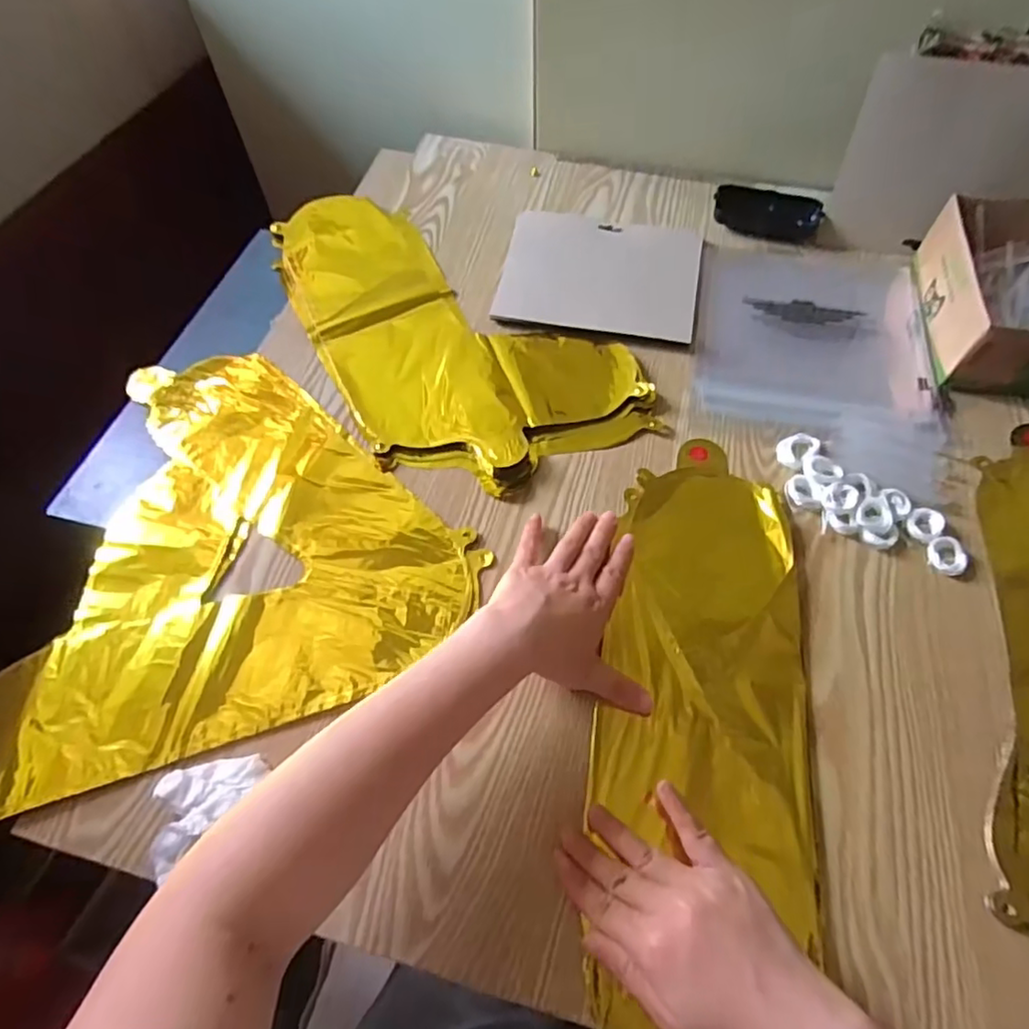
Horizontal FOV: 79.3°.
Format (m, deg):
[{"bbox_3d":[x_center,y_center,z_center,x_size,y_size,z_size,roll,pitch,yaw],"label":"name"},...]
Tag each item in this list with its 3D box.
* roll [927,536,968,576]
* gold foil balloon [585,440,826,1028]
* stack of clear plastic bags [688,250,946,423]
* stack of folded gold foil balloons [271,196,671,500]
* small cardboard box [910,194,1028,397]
[{"bbox_3d":[0.316,0.030,0.453,0.024,0.010,0.028,-33,63,-17],"label":"roll"},{"bbox_3d":[0.125,0.130,0.408,0.132,0.011,0.423,7,58,6],"label":"gold foil balloon"},{"bbox_3d":[0.283,-0.182,0.595,0.213,0.011,0.225,5,59,5],"label":"stack of clear plastic bags"},{"bbox_3d":[-0.078,-0.194,0.601,0.229,0.014,0.423,-28,62,-15],"label":"stack of folded gold foil balloons"},{"bbox_3d":[0.463,-0.200,0.567,0.141,0.065,0.194,7,59,6],"label":"small cardboard box"}]

